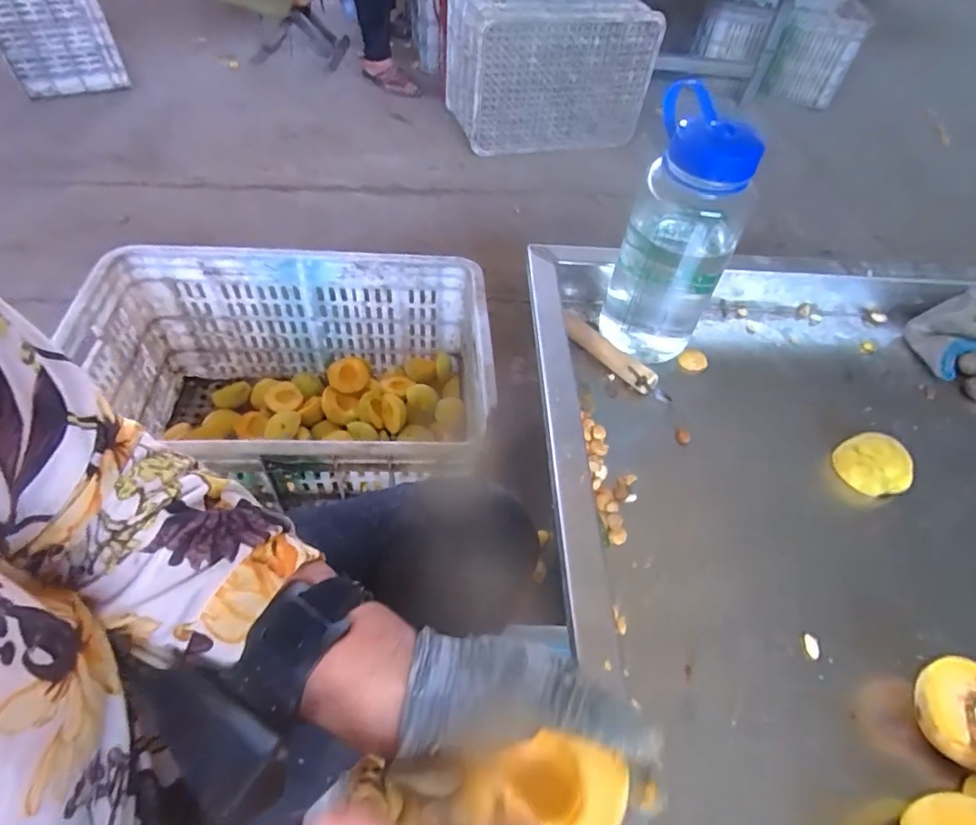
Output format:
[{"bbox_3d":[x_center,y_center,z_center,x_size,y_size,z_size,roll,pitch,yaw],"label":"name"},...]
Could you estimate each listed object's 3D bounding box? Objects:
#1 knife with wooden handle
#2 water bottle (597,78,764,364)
[{"bbox_3d":[0.118,-0.056,0.519,0.020,0.016,0.135,-31,61,-26],"label":"knife with wooden handle"},{"bbox_3d":[0.169,-0.147,0.490,0.090,0.222,0.085,9,52,1],"label":"water bottle"}]

